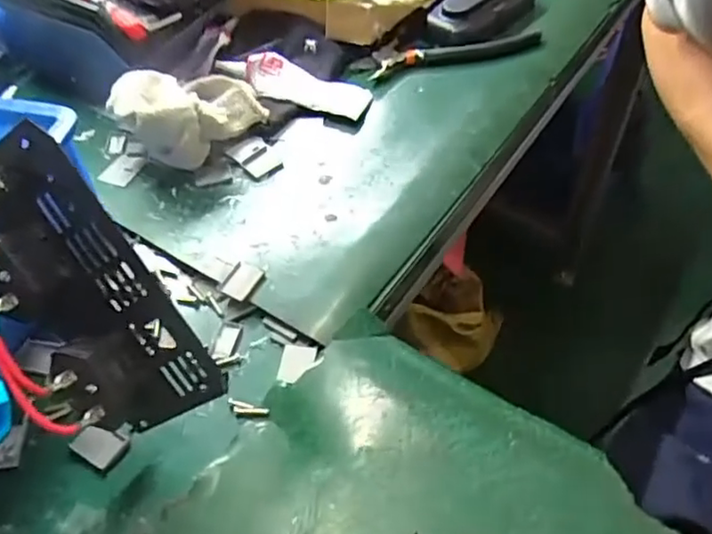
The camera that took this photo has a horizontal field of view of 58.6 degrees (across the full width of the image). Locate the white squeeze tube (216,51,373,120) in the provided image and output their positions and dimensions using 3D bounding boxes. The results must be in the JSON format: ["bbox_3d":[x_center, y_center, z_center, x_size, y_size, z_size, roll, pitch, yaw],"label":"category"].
[{"bbox_3d":[-0.050,-0.139,0.476,0.119,0.023,0.036,10,52,10],"label":"white squeeze tube"}]

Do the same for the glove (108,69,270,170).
[{"bbox_3d":[-0.109,-0.104,0.429,0.098,0.054,0.057,-35,58,-23],"label":"glove"}]

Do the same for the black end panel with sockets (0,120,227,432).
[{"bbox_3d":[-0.118,0.012,0.273,0.056,0.032,0.138,-37,103,-25],"label":"black end panel with sockets"}]

